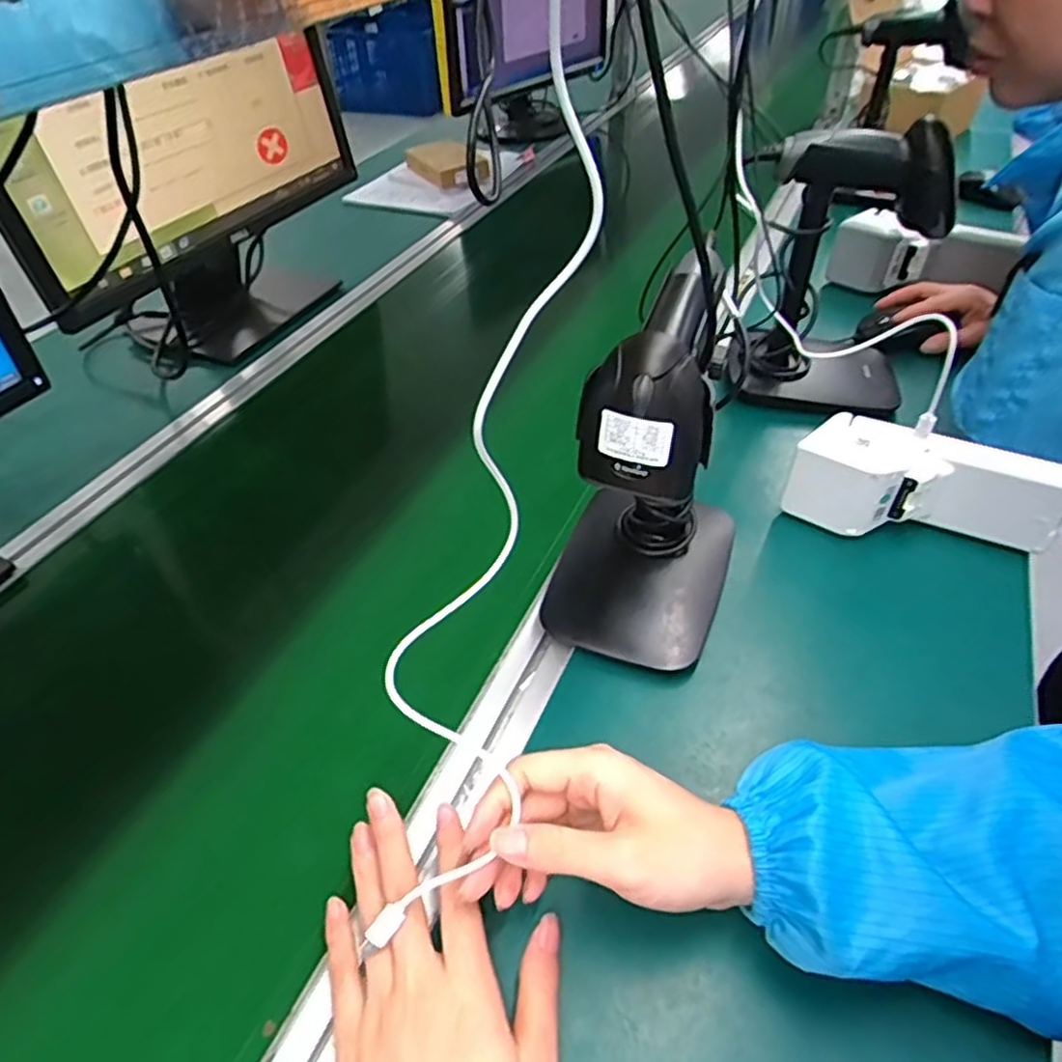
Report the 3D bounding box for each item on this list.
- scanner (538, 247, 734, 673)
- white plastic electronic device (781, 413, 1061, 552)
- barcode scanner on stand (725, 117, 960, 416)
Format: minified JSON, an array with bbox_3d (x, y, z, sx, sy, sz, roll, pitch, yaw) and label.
[{"bbox_3d":[0.080,-0.039,0.466,0.117,0.230,0.151,11,47,14],"label":"scanner"},{"bbox_3d":[0.307,-0.033,0.556,0.199,0.081,0.049,11,47,14],"label":"white plastic electronic device"},{"bbox_3d":[0.285,-0.236,0.650,0.166,0.229,0.140,19,48,20],"label":"barcode scanner on stand"}]

